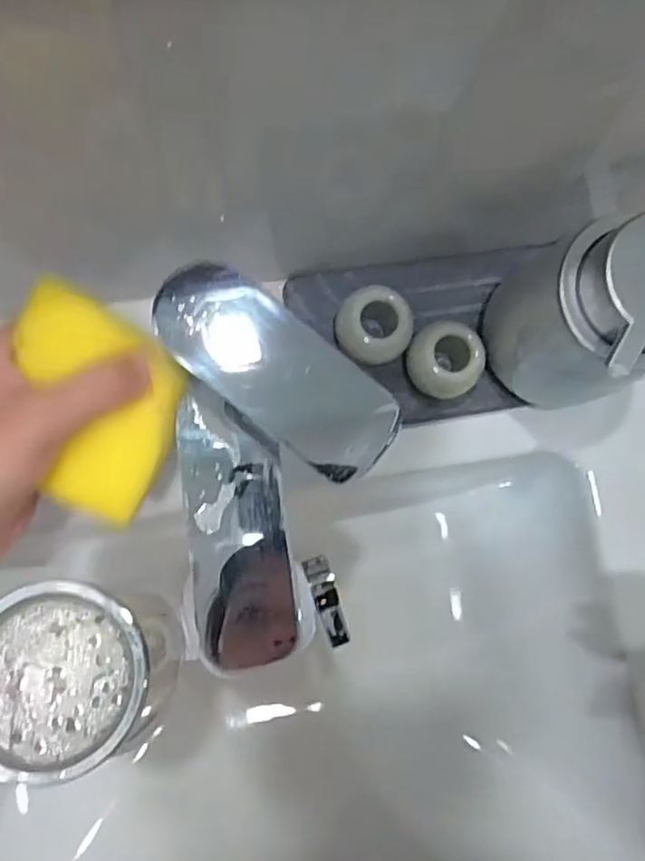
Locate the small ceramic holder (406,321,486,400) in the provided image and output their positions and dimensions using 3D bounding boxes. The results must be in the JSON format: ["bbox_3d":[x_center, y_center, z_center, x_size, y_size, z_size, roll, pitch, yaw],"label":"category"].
[{"bbox_3d":[0.070,-0.040,0.384,0.039,0.037,0.042,0,86,-5],"label":"small ceramic holder"}]

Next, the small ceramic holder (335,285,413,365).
[{"bbox_3d":[0.029,-0.058,0.377,0.042,0.035,0.039,0,86,-5],"label":"small ceramic holder"}]

